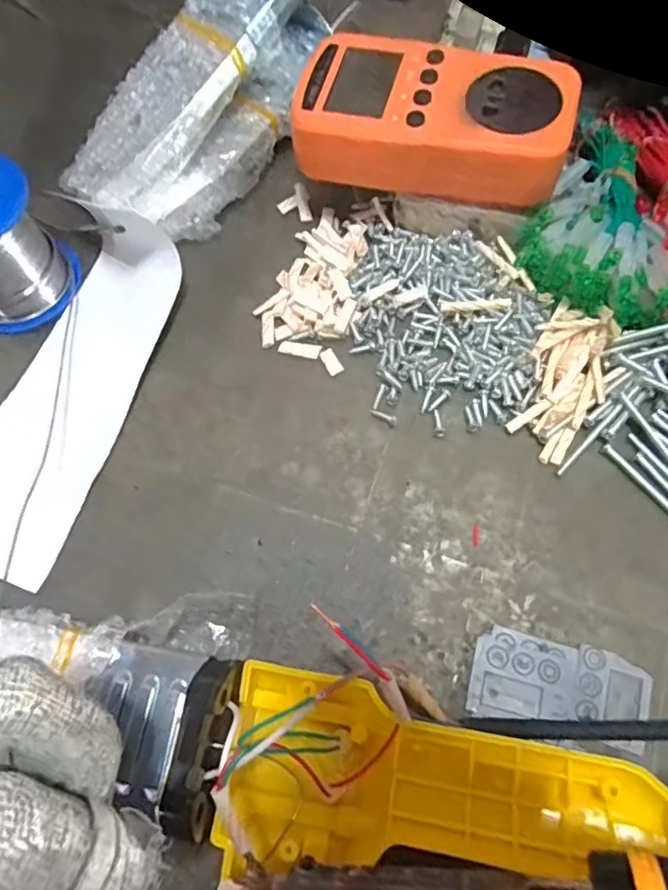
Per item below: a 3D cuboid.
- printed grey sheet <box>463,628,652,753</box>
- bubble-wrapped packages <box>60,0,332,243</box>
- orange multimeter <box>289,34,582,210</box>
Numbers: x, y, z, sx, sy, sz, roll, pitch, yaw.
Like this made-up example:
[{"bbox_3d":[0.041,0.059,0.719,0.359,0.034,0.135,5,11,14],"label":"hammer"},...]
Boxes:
[{"bbox_3d":[0.091,0.097,0.232,0.068,0.004,0.035,11,68,6],"label":"printed grey sheet"},{"bbox_3d":[-0.072,-0.193,0.318,0.085,0.061,0.171,30,74,13],"label":"bubble-wrapped packages"},{"bbox_3d":[0.046,-0.154,0.276,0.123,0.032,0.069,8,70,6],"label":"orange multimeter"}]

